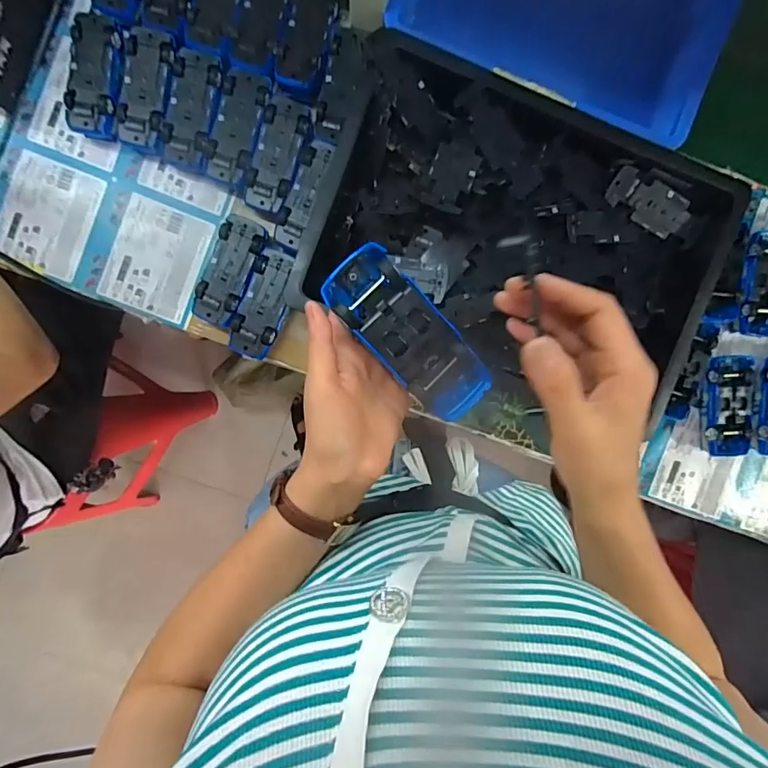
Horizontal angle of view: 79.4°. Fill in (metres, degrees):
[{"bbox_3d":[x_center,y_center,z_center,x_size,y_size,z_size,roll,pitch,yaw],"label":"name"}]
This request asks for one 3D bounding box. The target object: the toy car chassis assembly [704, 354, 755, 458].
[{"bbox_3d":[0.441,0.029,0.604,0.059,0.038,0.128,-8,92,-3],"label":"toy car chassis assembly"}]

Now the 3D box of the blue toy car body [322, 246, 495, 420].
[{"bbox_3d":[0.017,-0.032,0.321,0.050,0.027,0.130,-44,101,-1],"label":"blue toy car body"}]

